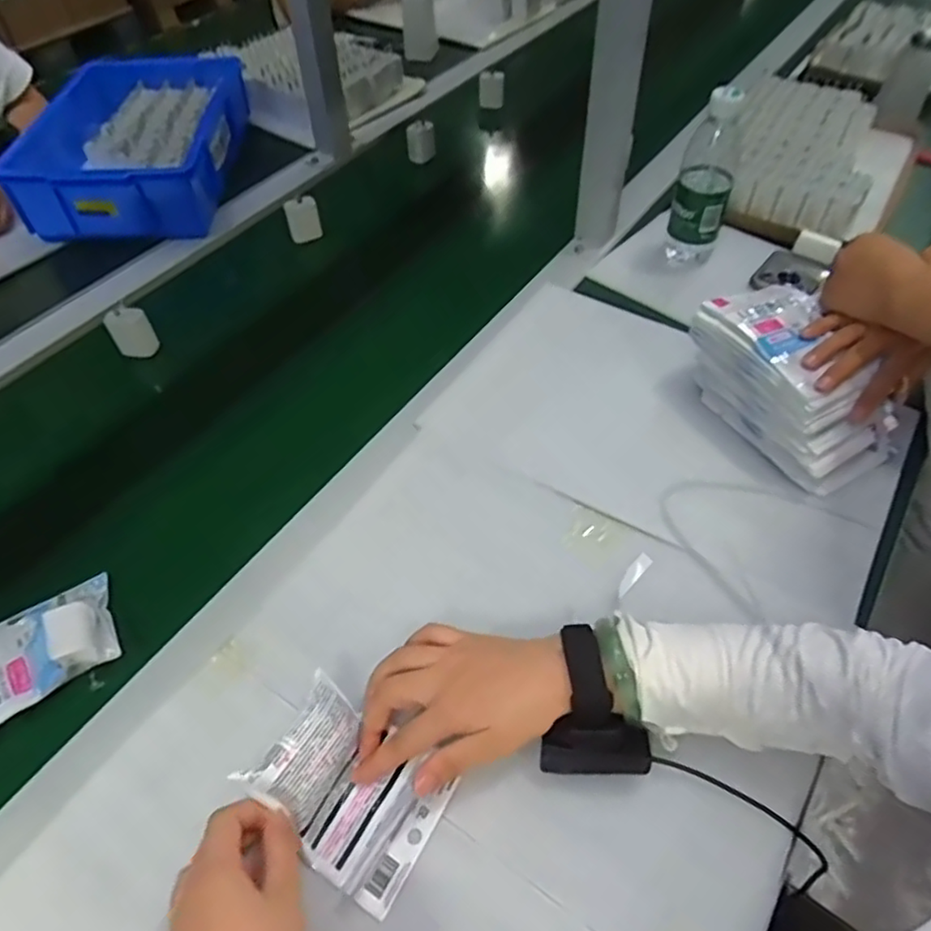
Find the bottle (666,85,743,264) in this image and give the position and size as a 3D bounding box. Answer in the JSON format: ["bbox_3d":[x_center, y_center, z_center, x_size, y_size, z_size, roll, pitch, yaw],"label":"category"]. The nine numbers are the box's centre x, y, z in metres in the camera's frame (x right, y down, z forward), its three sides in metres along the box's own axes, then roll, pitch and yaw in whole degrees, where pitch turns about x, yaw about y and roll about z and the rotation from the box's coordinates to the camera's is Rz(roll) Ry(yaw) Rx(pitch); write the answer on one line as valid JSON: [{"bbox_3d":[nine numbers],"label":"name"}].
[{"bbox_3d":[0.275,-0.326,0.743,0.060,0.196,0.069,16,57,14],"label":"bottle"}]

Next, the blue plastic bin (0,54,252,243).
[{"bbox_3d":[-0.478,-0.466,0.939,0.263,0.094,0.364,-2,54,1],"label":"blue plastic bin"}]

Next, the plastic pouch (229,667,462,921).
[{"bbox_3d":[-0.076,0.210,0.427,0.117,0.046,0.091,27,58,20],"label":"plastic pouch"}]

